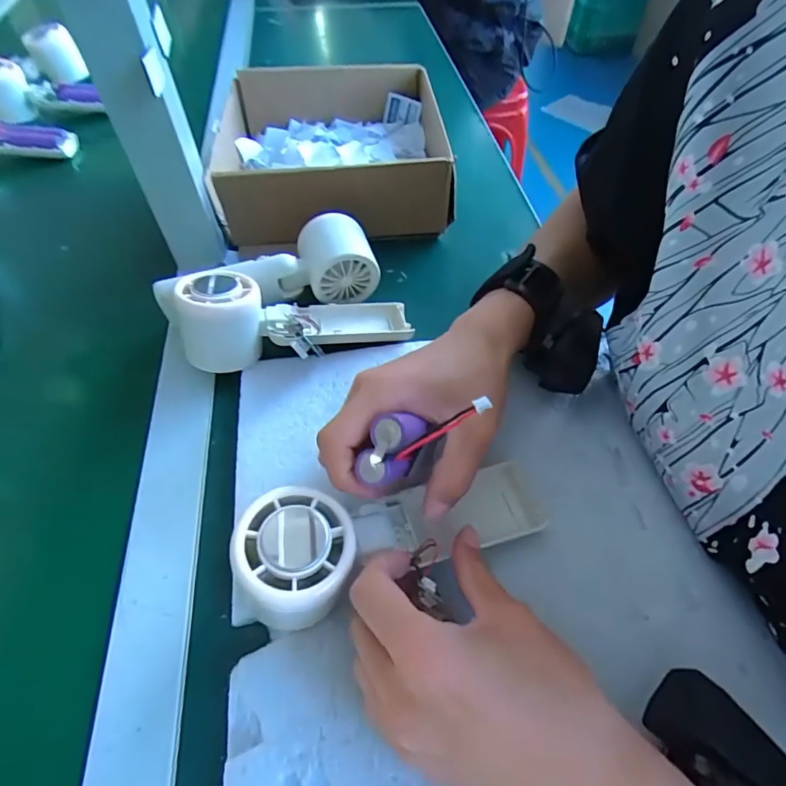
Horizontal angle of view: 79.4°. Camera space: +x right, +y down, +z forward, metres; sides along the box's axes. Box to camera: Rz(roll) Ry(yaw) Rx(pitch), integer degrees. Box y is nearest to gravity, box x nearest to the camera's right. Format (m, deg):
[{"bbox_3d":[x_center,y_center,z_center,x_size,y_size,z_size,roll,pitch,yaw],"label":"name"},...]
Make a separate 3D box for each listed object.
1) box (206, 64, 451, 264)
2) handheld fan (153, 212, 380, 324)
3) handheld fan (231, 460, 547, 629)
[{"bbox_3d":[-0.055,-0.237,0.474,0.215,0.081,0.232,-4,54,-4],"label":"box"},{"bbox_3d":[-0.094,-0.091,0.369,0.160,0.048,0.054,-18,56,-14],"label":"handheld fan"},{"bbox_3d":[-0.003,0.072,0.246,0.148,0.044,0.064,-12,59,-18],"label":"handheld fan"}]

